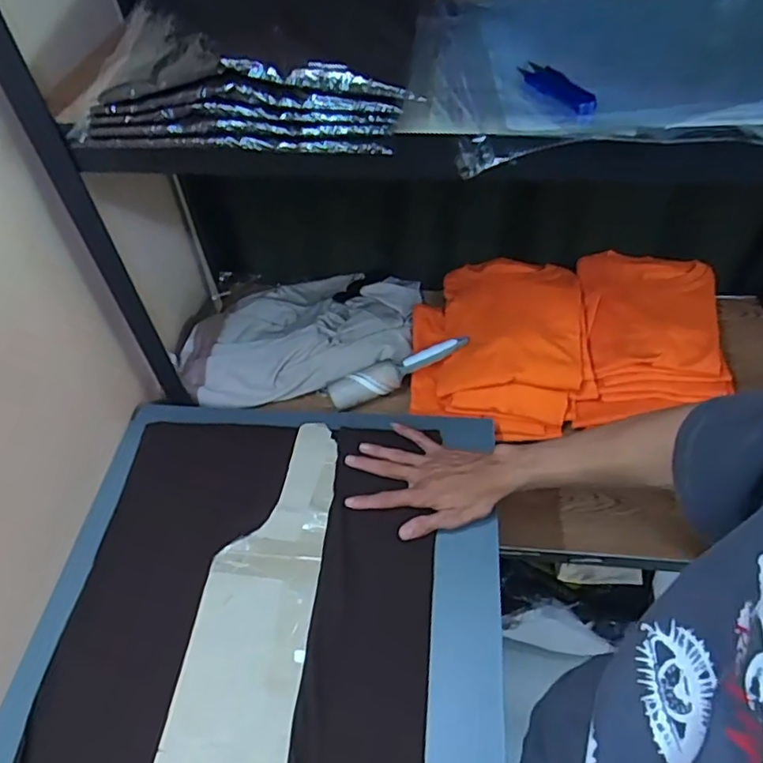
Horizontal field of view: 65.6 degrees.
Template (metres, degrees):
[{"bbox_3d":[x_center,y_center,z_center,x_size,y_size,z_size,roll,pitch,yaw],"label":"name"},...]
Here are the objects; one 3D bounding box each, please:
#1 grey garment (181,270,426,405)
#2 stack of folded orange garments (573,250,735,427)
[{"bbox_3d":[-0.126,-0.087,0.964,0.372,0.051,0.269,-5,50,-1],"label":"grey garment"},{"bbox_3d":[0.387,-0.074,0.862,0.183,0.089,0.279,7,50,9],"label":"stack of folded orange garments"}]

